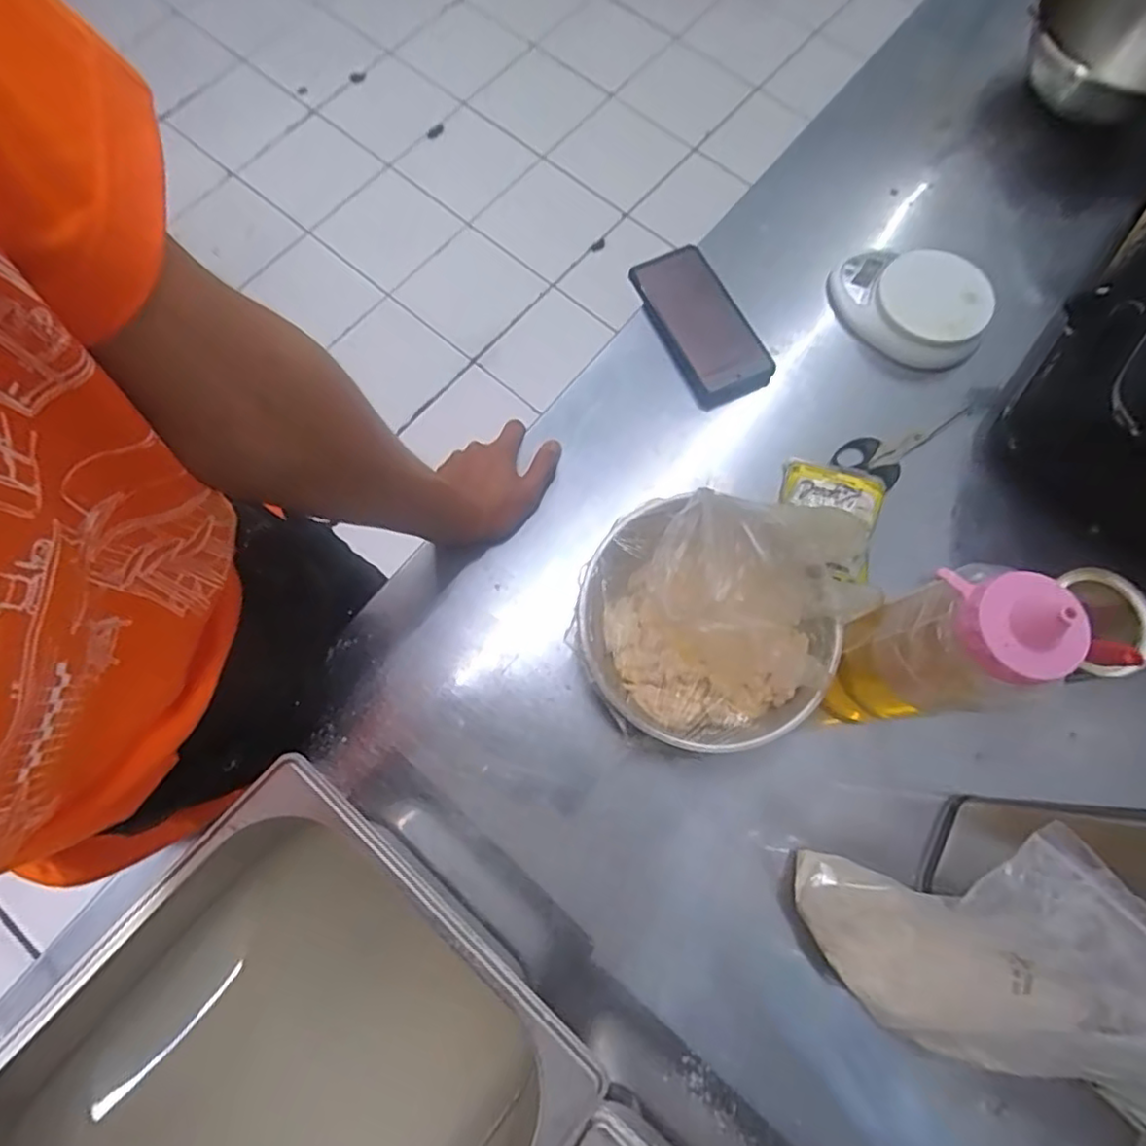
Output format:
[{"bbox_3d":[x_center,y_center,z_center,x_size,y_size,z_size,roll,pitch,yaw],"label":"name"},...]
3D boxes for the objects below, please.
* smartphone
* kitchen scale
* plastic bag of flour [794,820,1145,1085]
[{"bbox_3d":[0.125,-0.246,0.634,0.079,0.018,0.169,-28,74,7],"label":"smartphone"},{"bbox_3d":[0.328,-0.271,0.629,0.148,0.045,0.115,25,76,7],"label":"kitchen scale"},{"bbox_3d":[0.234,0.235,0.379,0.106,0.211,0.144,-37,78,-10],"label":"plastic bag of flour"}]

